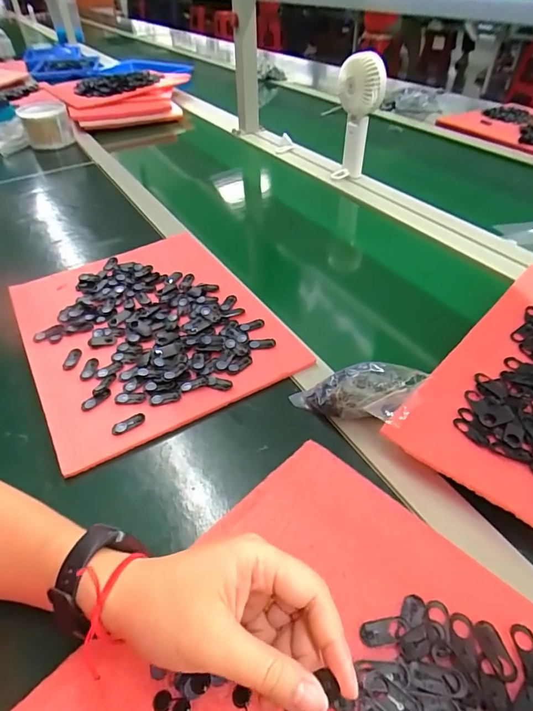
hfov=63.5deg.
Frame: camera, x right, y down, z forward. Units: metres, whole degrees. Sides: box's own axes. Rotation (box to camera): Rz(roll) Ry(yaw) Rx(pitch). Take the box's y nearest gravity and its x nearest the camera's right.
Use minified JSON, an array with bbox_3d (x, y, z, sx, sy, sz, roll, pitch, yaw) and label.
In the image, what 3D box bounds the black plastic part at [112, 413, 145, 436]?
[{"bbox_3d":[-0.128,0.064,0.401,0.031,0.004,0.012,-28,48,-25],"label":"black plastic part"}]

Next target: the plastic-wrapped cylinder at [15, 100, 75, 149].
[{"bbox_3d":[-0.528,-0.558,1.036,0.106,0.073,0.122,-17,45,-15],"label":"plastic-wrapped cylinder"}]

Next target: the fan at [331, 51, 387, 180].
[{"bbox_3d":[0.163,-0.423,0.783,0.073,0.204,0.074,-3,42,0],"label":"fan"}]

